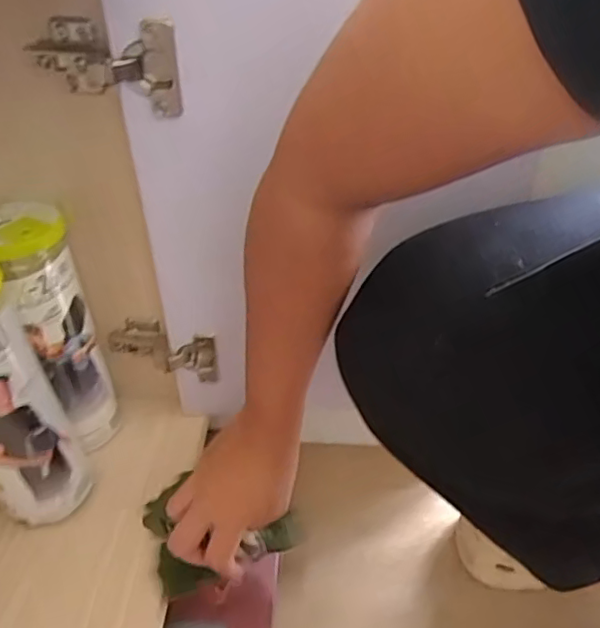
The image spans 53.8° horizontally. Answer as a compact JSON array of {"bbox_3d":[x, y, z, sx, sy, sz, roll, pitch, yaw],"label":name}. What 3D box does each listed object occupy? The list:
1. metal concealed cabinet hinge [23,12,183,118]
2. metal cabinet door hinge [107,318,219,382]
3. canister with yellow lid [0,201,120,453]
[{"bbox_3d":[-0.130,-0.169,0.401,0.099,0.056,0.038,15,41,19],"label":"metal concealed cabinet hinge"},{"bbox_3d":[-0.130,0.036,0.561,0.099,0.050,0.035,15,41,20],"label":"metal cabinet door hinge"},{"bbox_3d":[-0.219,0.015,0.514,0.076,0.215,0.087,-21,42,-23],"label":"canister with yellow lid"}]

